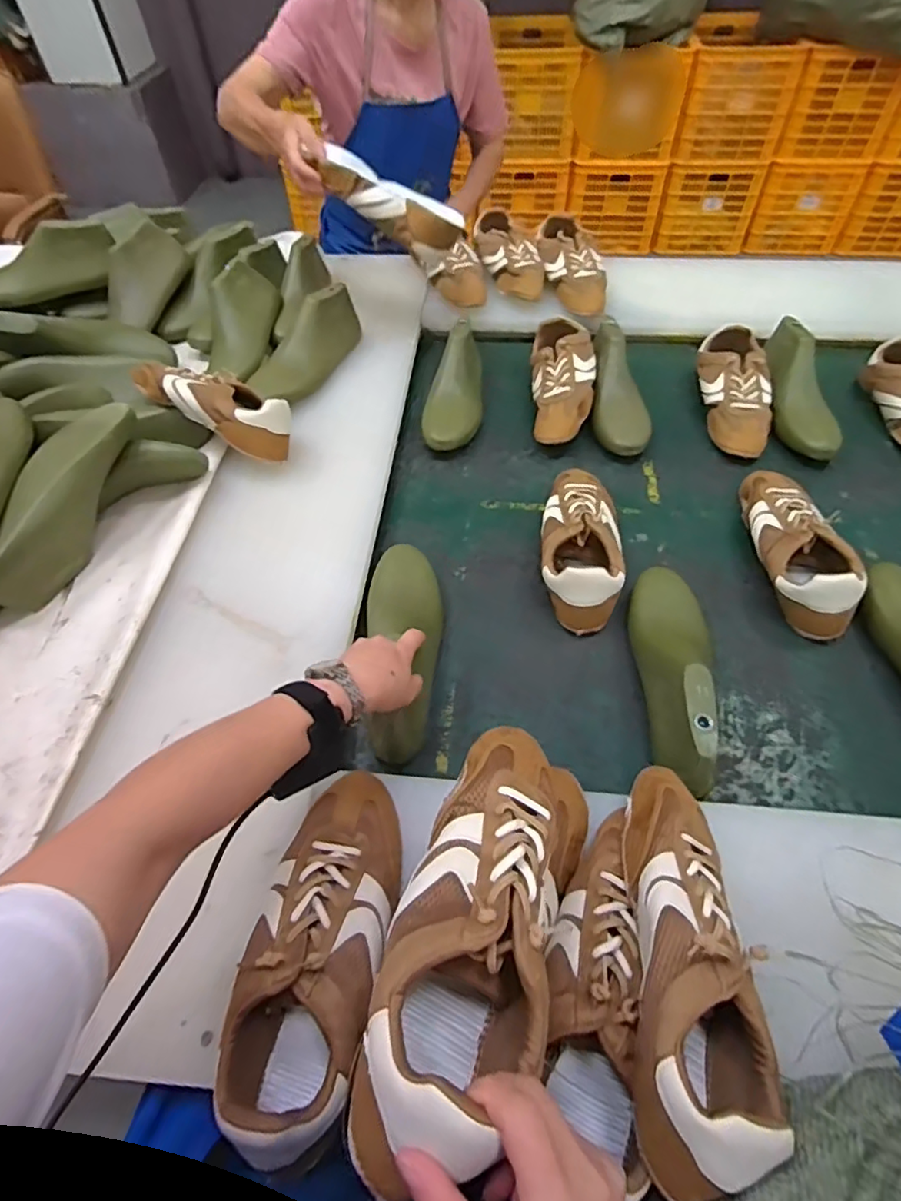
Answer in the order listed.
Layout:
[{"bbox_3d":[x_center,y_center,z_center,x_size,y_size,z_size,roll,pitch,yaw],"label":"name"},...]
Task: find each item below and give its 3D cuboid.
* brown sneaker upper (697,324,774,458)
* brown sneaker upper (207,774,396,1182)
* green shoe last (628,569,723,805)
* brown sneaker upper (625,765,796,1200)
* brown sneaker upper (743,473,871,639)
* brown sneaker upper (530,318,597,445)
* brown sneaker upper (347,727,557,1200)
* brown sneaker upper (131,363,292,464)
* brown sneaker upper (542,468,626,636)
[{"bbox_3d":[0.450,-0.332,0.928,0.092,0.087,0.244,4,55,6],"label":"brown sneaker upper"},{"bbox_3d":[-0.105,0.261,0.458,0.083,0.074,0.255,7,55,7],"label":"brown sneaker upper"},{"bbox_3d":[0.245,0.065,0.635,0.086,0.096,0.280,6,53,4],"label":"green shoe last"},{"bbox_3d":[0.175,0.244,0.417,0.090,0.089,0.269,7,55,8],"label":"brown sneaker upper"},{"bbox_3d":[0.431,-0.078,0.744,0.090,0.075,0.268,-2,55,2],"label":"brown sneaker upper"},{"bbox_3d":[0.181,-0.352,0.948,0.092,0.096,0.253,1,55,3],"label":"brown sneaker upper"},{"bbox_3d":[0.022,0.188,0.370,0.087,0.091,0.237,13,45,10],"label":"brown sneaker upper"},{"bbox_3d":[-0.332,-0.270,0.829,0.224,0.094,0.075,21,58,17],"label":"brown sneaker upper"},{"bbox_3d":[0.168,-0.084,0.760,0.100,0.070,0.255,5,55,7],"label":"brown sneaker upper"}]

